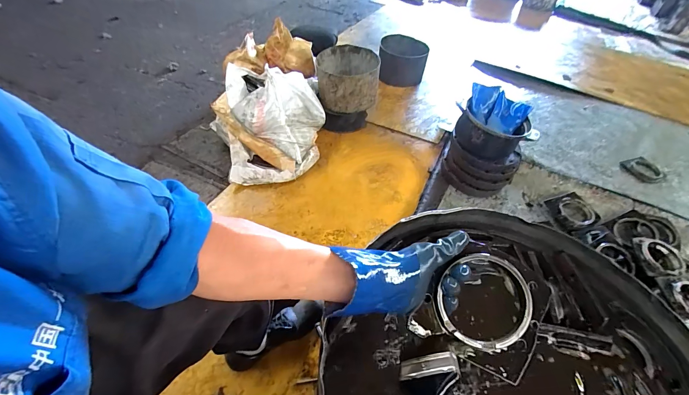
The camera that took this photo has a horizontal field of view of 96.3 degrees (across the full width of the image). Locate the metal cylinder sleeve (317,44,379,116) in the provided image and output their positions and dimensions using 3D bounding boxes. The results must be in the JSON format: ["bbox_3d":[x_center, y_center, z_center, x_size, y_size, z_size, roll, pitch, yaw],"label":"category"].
[{"bbox_3d":[0.018,-0.539,1.428,0.276,0.194,0.264,0,49,0],"label":"metal cylinder sleeve"}]

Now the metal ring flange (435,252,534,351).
[{"bbox_3d":[0.183,0.137,0.409,0.123,0.015,0.119,-1,76,5],"label":"metal ring flange"}]

